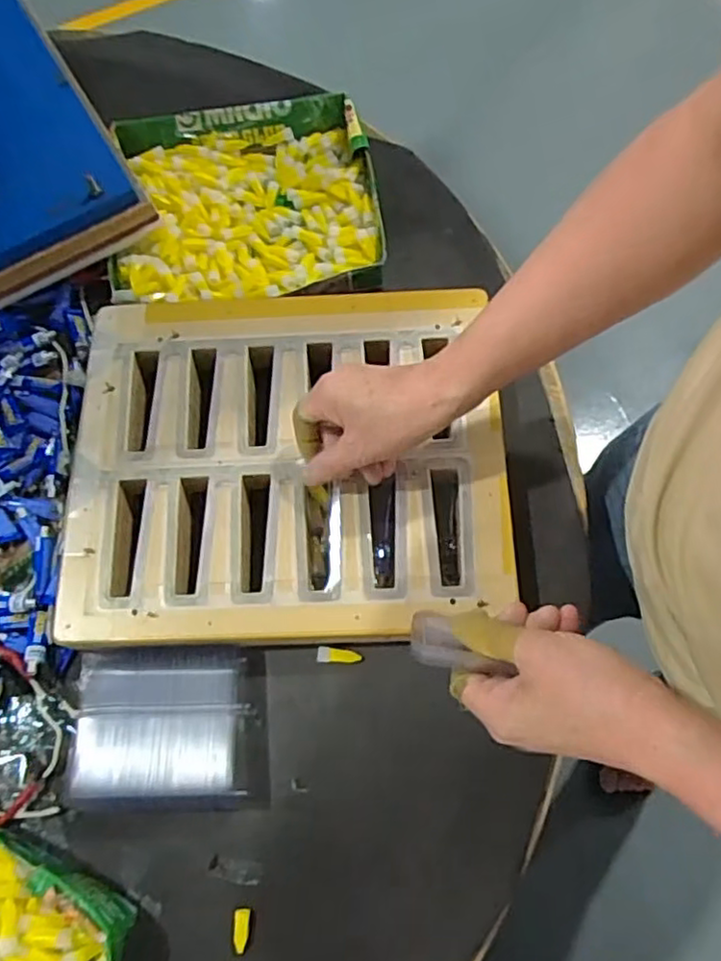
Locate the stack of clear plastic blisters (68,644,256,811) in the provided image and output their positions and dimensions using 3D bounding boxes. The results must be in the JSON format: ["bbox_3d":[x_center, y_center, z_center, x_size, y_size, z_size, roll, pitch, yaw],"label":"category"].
[{"bbox_3d":[-0.147,0.176,0.483,0.121,0.029,0.110,-2,71,1],"label":"stack of clear plastic blisters"}]

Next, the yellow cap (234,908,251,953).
[{"bbox_3d":[-0.080,0.301,0.448,0.010,0.005,0.025,0,71,2],"label":"yellow cap"}]

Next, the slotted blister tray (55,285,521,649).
[{"bbox_3d":[-0.059,-0.020,0.540,0.337,0.031,0.292,-2,71,1],"label":"slotted blister tray"}]

